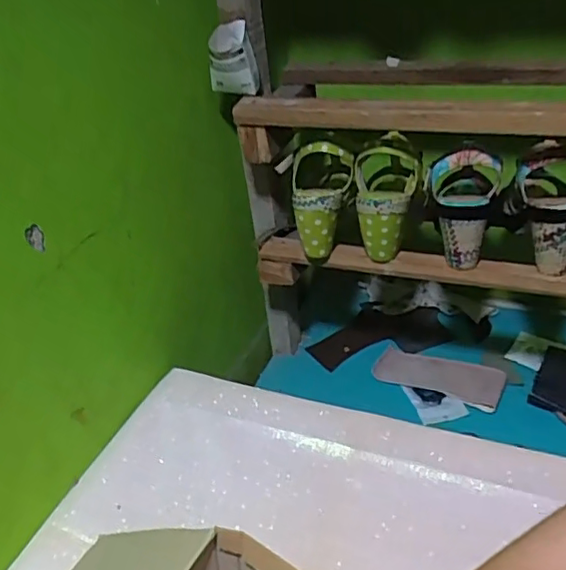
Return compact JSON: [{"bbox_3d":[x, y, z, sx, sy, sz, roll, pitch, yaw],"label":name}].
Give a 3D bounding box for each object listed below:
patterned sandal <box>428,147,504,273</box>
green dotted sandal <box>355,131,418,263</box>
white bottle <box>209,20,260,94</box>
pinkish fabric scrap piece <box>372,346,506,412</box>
[{"bbox_3d":[0.212,-0.093,0.716,0.080,0.137,0.084,2,33,14],"label":"patterned sandal"},{"bbox_3d":[0.124,-0.101,0.743,0.082,0.139,0.061,2,34,15],"label":"green dotted sandal"},{"bbox_3d":[-0.060,-0.275,0.733,0.056,0.077,0.052,-9,32,-3],"label":"white bottle"},{"bbox_3d":[0.239,0.137,0.931,0.185,0.017,0.087,10,36,25],"label":"pinkish fabric scrap piece"}]

